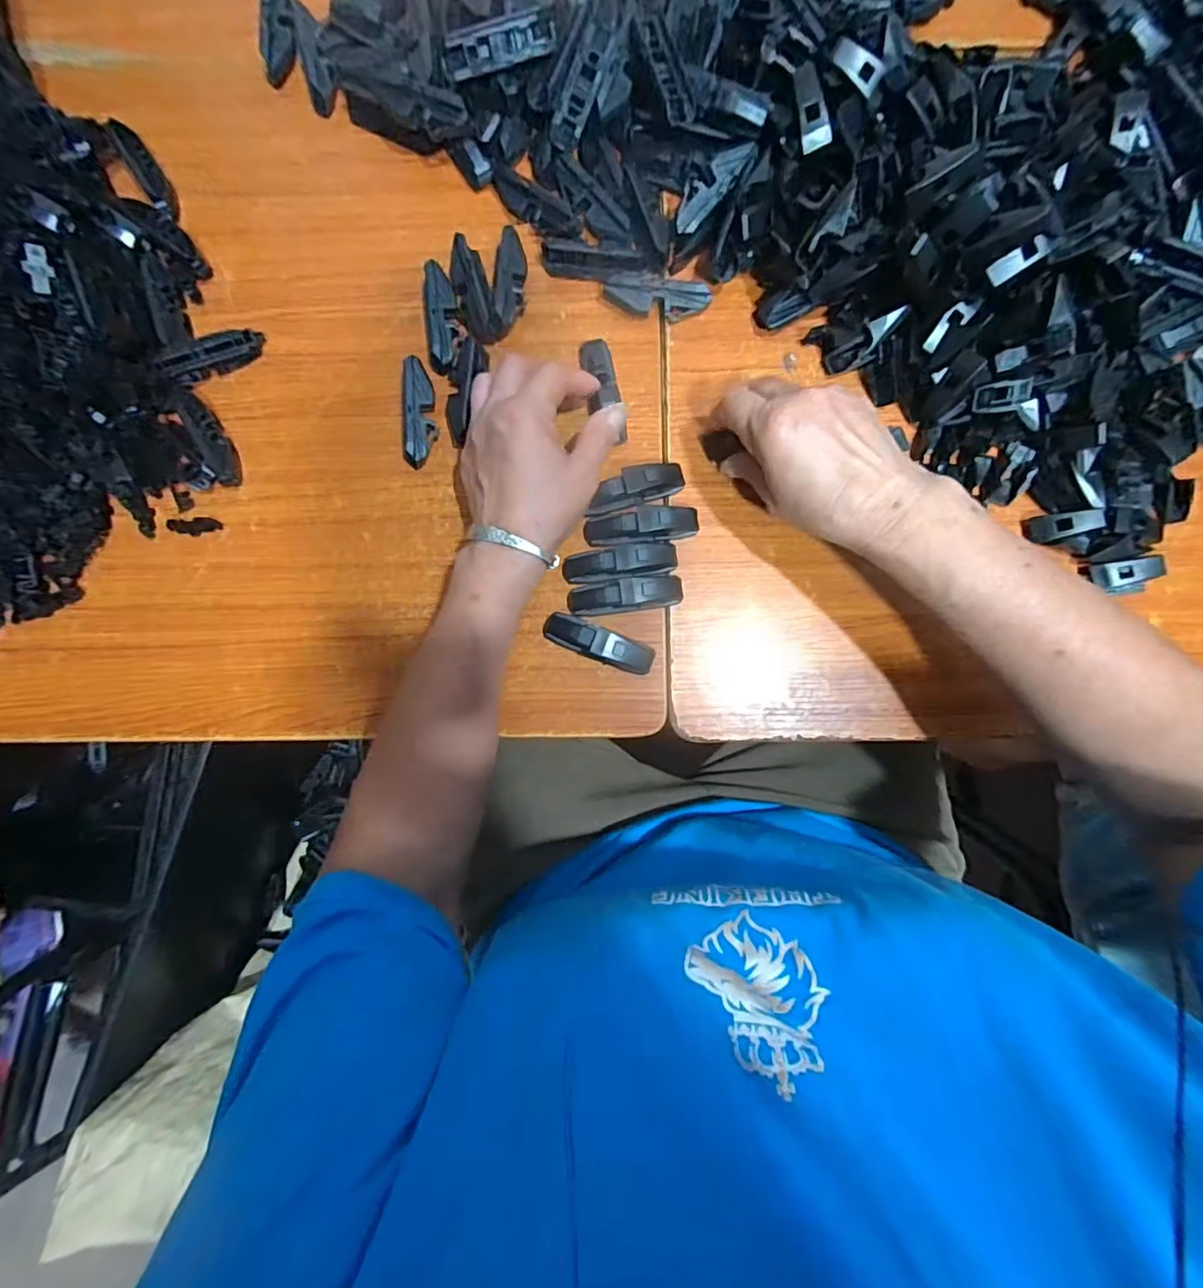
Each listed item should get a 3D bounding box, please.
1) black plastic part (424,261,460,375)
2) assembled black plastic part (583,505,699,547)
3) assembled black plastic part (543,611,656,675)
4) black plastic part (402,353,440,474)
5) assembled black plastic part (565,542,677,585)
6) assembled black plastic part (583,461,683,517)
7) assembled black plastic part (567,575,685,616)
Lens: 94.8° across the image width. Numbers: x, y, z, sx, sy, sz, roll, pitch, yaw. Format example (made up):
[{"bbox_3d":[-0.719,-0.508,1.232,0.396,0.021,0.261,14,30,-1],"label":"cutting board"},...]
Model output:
[{"bbox_3d":[-0.113,-0.229,0.390,0.023,0.018,0.074,-3,86,0],"label":"black plastic part"},{"bbox_3d":[0.027,-0.081,0.377,0.077,0.023,0.020,-7,86,0],"label":"assembled black plastic part"},{"bbox_3d":[-0.002,0.000,0.373,0.077,0.023,0.021,22,87,2],"label":"assembled black plastic part"},{"bbox_3d":[-0.126,-0.161,0.386,0.022,0.019,0.072,3,86,1],"label":"black plastic part"},{"bbox_3d":[0.012,-0.055,0.375,0.076,0.022,0.023,-4,86,0],"label":"assembled black plastic part"},{"bbox_3d":[0.023,-0.107,0.378,0.069,0.024,0.020,-21,86,-1],"label":"assembled black plastic part"},{"bbox_3d":[0.016,-0.033,0.374,0.077,0.022,0.021,-5,86,0],"label":"assembled black plastic part"}]

